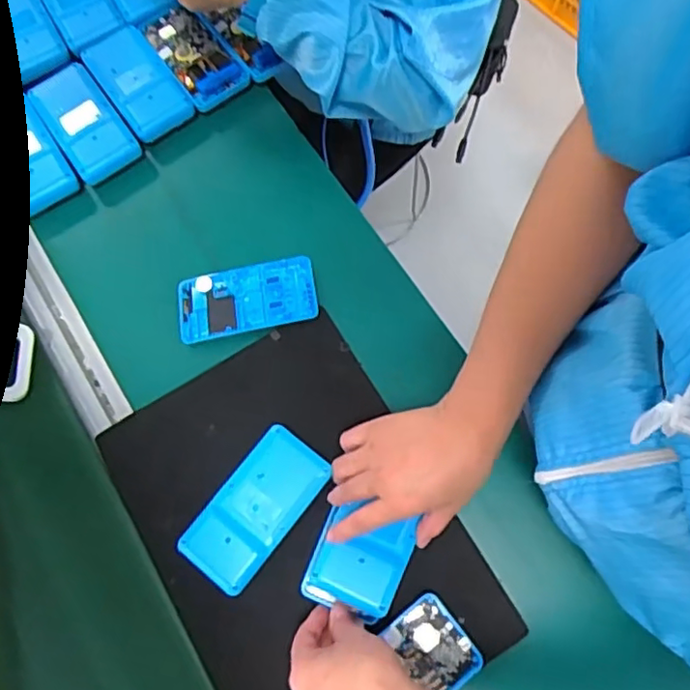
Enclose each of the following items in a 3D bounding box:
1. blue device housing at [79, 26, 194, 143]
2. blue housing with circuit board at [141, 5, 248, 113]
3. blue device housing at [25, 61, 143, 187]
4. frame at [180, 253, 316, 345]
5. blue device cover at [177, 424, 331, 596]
[{"bbox_3d":[-0.228,-0.288,0.688,0.068,0.035,0.134,-35,75,-7],"label":"blue device housing"},{"bbox_3d":[-0.171,-0.325,0.699,0.069,0.033,0.136,-36,75,-7],"label":"blue housing with circuit board"},{"bbox_3d":[-0.283,-0.239,0.671,0.067,0.041,0.136,-36,75,-9],"label":"blue device housing"},{"bbox_3d":[-0.099,-0.047,0.614,0.138,0.007,0.070,-11,70,3],"label":"frame"},{"bbox_3d":[-0.078,0.144,0.551,0.070,0.024,0.137,37,79,13],"label":"blue device cover"}]

